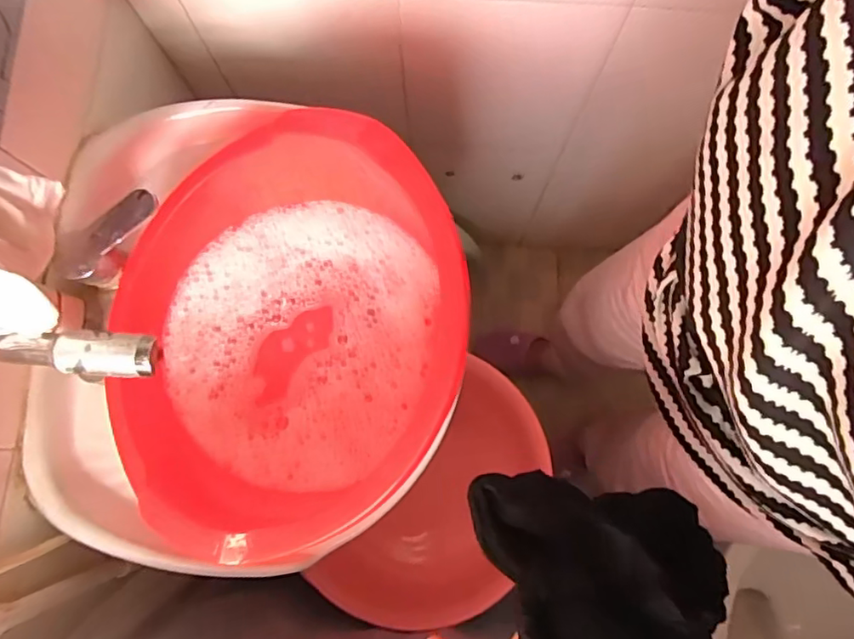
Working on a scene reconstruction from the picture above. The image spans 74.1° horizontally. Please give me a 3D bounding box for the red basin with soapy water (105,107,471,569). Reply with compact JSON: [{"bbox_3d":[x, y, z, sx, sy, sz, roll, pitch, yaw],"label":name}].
[{"bbox_3d":[-0.126,0.004,0.495,0.316,0.148,0.340,-18,79,-3],"label":"red basin with soapy water"}]

